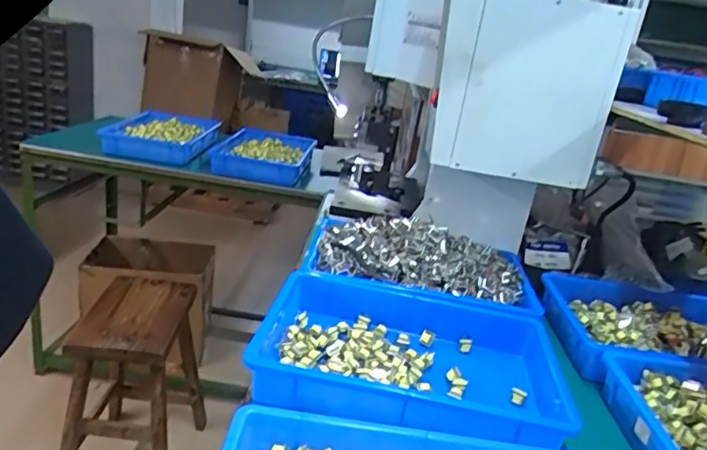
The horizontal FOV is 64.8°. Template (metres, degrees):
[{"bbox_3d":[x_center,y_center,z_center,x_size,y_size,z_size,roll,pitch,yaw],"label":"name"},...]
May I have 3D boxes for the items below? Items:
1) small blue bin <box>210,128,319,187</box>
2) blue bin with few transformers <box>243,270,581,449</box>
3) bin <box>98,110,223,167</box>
[{"bbox_3d":[-0.267,-0.206,1.632,0.261,0.073,0.346,9,19,2],"label":"small blue bin"},{"bbox_3d":[0.073,0.169,0.711,0.382,0.067,0.269,12,19,8],"label":"blue bin with few transformers"},{"bbox_3d":[-0.557,-0.261,1.629,0.272,0.065,0.336,7,19,-6],"label":"bin"}]

